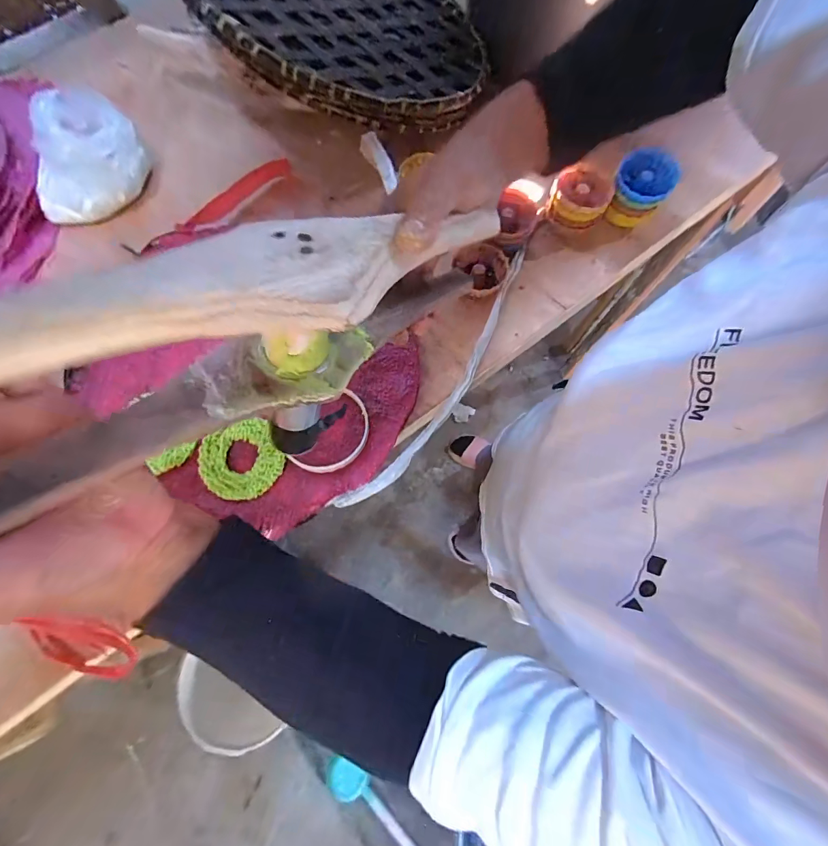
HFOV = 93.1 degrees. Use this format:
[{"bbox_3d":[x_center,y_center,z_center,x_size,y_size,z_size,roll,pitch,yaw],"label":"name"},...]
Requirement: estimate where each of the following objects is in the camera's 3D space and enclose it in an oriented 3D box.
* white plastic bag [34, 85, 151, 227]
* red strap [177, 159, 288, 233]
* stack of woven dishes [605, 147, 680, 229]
[{"bbox_3d":[-0.357,-0.292,0.423,0.079,0.075,0.132,30,75,9],"label":"white plastic bag"},{"bbox_3d":[-0.203,-0.258,0.447,0.144,0.014,0.023,-36,76,-11],"label":"red strap"},{"bbox_3d":[0.249,-0.256,0.441,0.058,0.066,0.063,32,75,9],"label":"stack of woven dishes"}]

